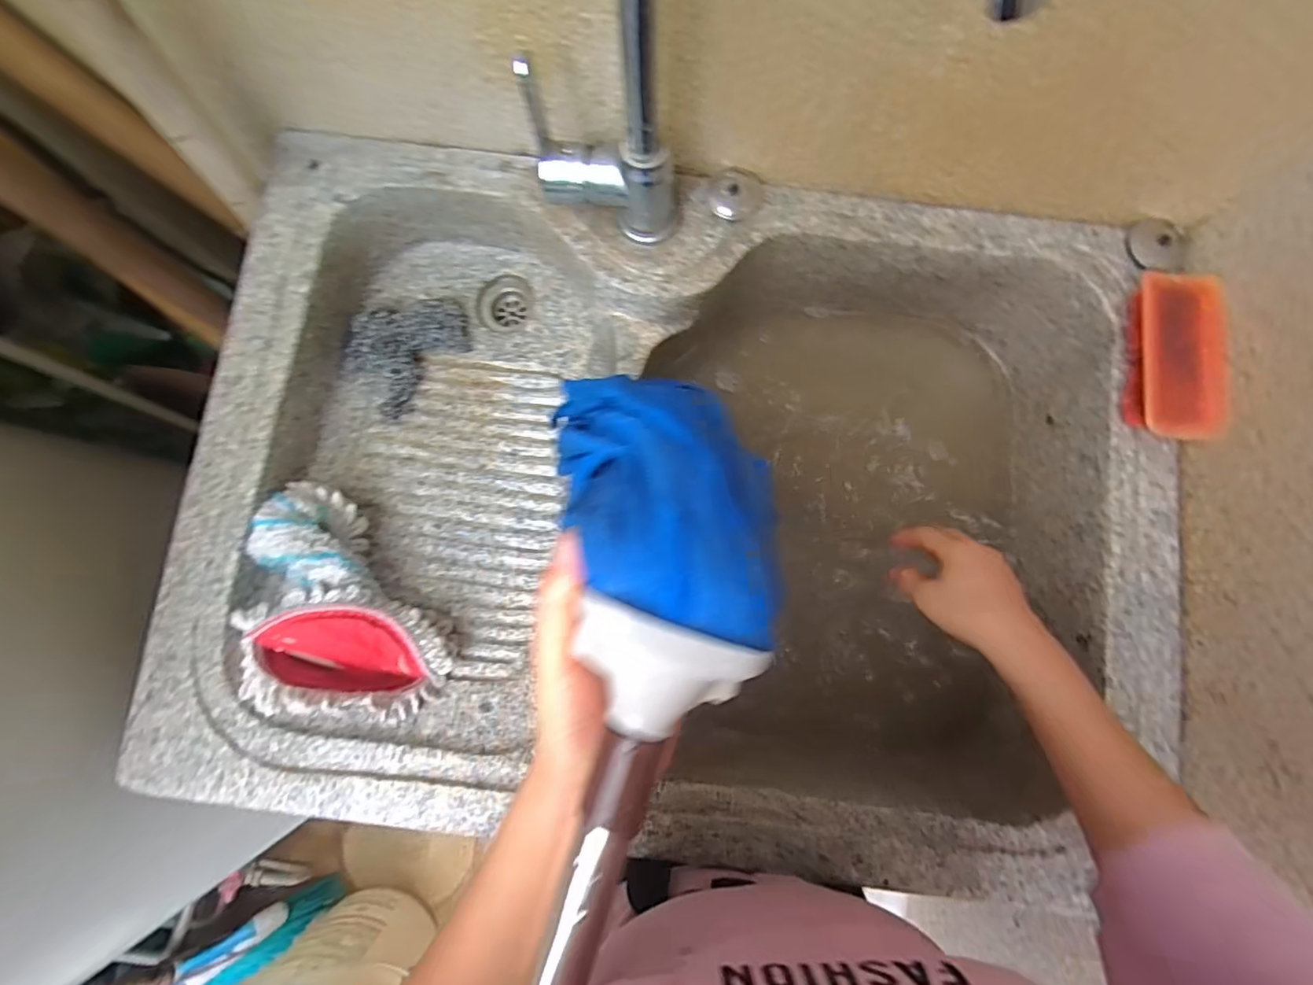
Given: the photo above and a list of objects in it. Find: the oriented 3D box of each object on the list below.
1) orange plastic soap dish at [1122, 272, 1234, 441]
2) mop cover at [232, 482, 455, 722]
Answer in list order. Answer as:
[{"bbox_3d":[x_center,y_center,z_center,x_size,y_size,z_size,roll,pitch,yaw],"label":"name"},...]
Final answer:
[{"bbox_3d":[0.408,-0.107,0.449,0.063,0.037,0.132,6,82,0],"label":"orange plastic soap dish"},{"bbox_3d":[-0.263,0.099,0.439,0.127,0.058,0.203,-40,84,-6],"label":"mop cover"}]

